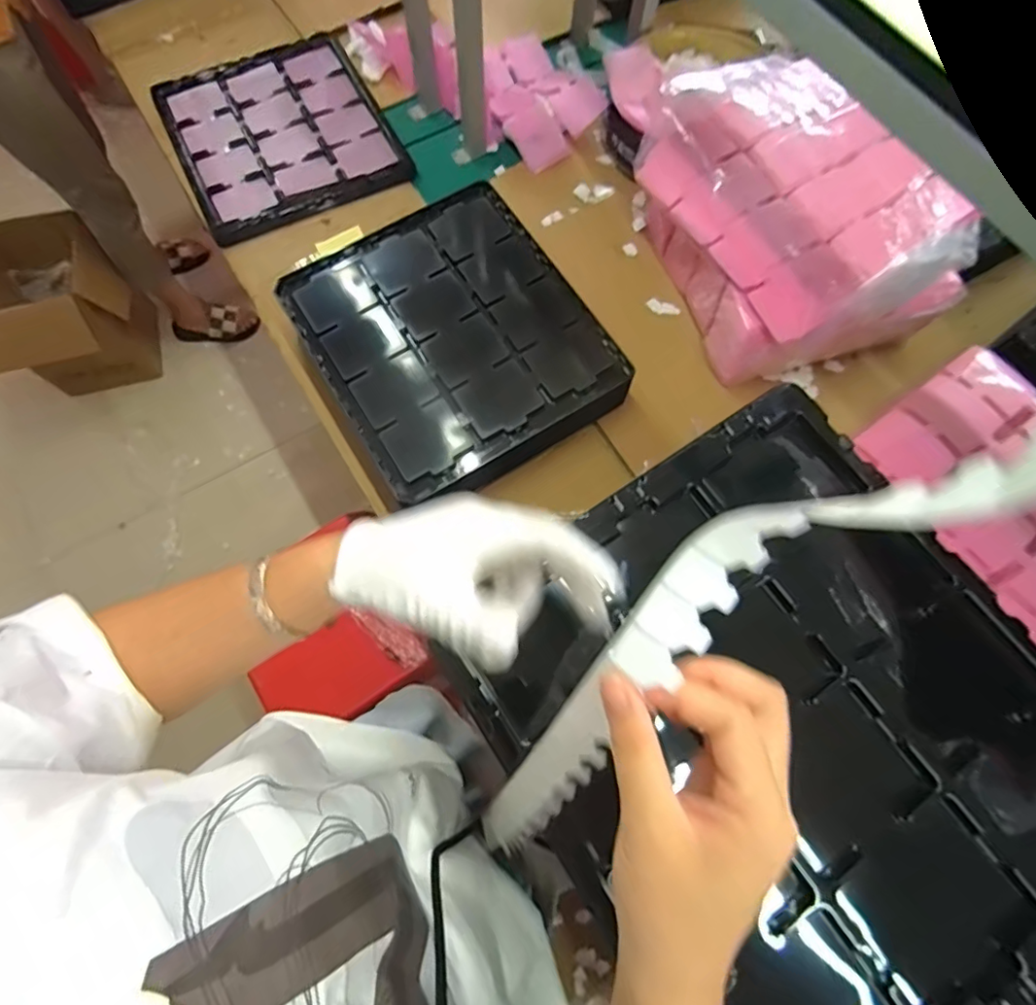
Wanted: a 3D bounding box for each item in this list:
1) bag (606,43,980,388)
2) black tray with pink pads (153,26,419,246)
[{"bbox_3d":[0.379,-0.387,0.778,0.346,0.190,0.381,-18,72,-6],"label":"bag"},{"bbox_3d":[-0.402,-0.628,0.942,0.332,0.024,0.401,-27,73,-9],"label":"black tray with pink pads"}]

